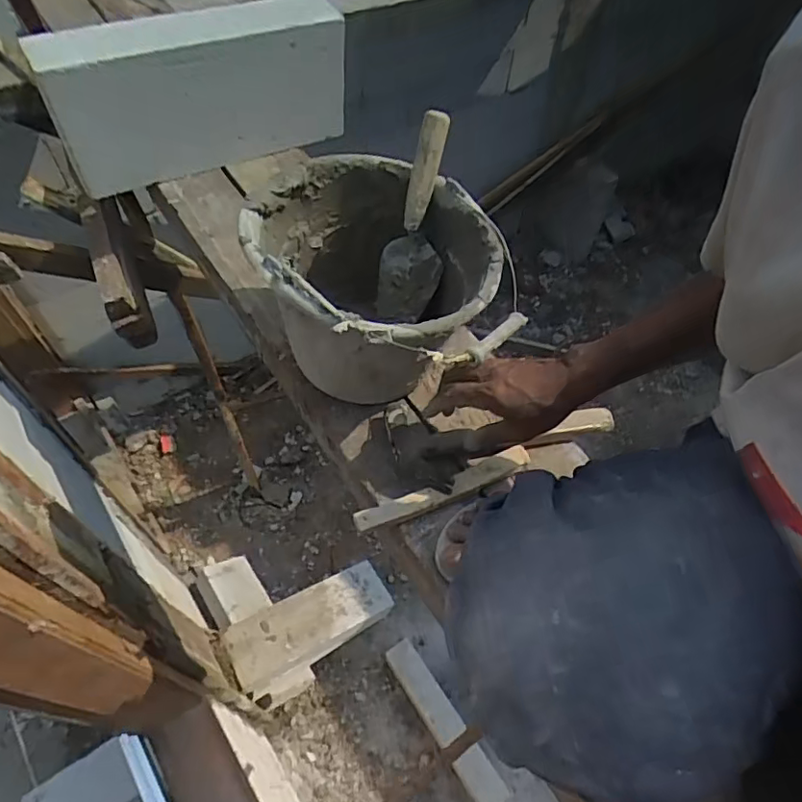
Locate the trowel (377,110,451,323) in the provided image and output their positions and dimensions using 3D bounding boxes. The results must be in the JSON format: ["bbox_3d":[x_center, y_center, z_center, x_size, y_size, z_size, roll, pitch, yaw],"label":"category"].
[{"bbox_3d":[0.026,-0.212,0.703,0.078,0.268,0.055,16,27,-5],"label":"trowel"}]

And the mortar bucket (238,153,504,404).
[{"bbox_3d":[-0.037,-0.129,0.675,0.284,0.196,0.240,37,61,21],"label":"mortar bucket"}]

